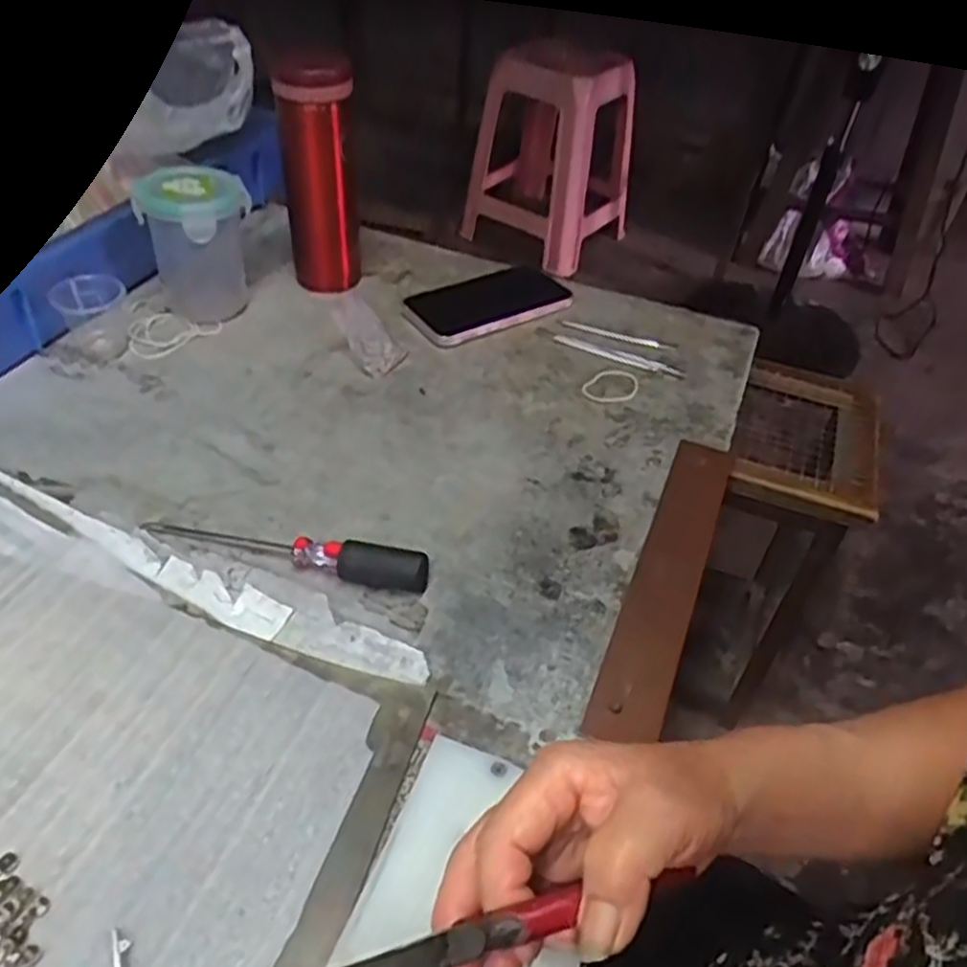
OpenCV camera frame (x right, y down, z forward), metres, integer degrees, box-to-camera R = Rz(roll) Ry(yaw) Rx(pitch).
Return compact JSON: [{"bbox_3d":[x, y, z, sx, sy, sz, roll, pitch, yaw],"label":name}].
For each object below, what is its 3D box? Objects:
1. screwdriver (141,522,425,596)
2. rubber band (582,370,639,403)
[{"bbox_3d":[-0.122,0.037,0.466,0.181,0.022,0.019,12,43,8],"label":"screwdriver"},{"bbox_3d":[0.101,-0.077,0.607,0.047,0.004,0.039,-5,48,-3],"label":"rubber band"}]

